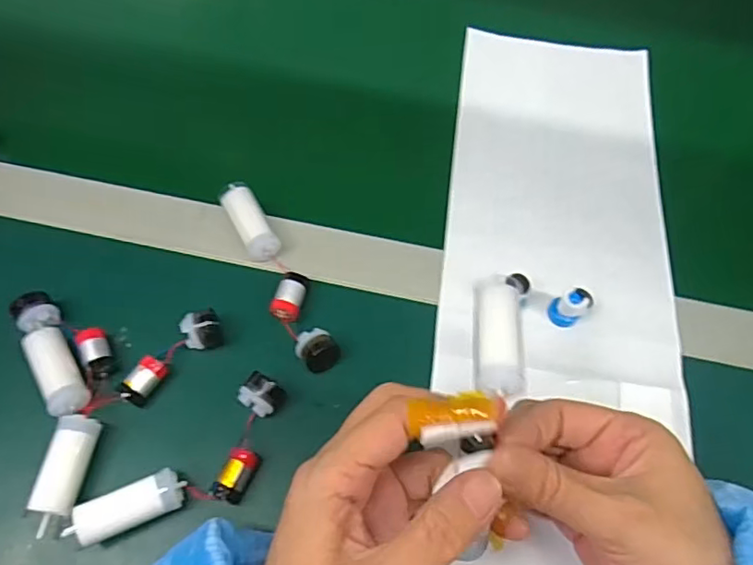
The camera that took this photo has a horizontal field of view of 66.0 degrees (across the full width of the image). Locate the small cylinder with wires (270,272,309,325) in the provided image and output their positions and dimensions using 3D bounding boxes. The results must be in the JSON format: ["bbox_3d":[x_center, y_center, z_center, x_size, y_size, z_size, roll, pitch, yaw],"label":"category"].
[{"bbox_3d":[-0.053,0.011,0.356,0.017,0.016,0.032,14,61,4],"label":"small cylinder with wires"}]

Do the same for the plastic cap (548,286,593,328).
[{"bbox_3d":[0.120,0.014,0.359,0.017,0.024,0.020,-40,71,-22],"label":"plastic cap"}]

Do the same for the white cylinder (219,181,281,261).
[{"bbox_3d":[-0.083,-0.040,0.378,0.020,0.019,0.058,-26,66,-17],"label":"white cylinder"}]

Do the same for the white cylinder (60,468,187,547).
[{"bbox_3d":[-0.124,0.114,0.292,0.053,0.023,0.020,-21,65,-14],"label":"white cylinder"}]

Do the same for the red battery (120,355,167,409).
[{"bbox_3d":[-0.130,0.056,0.325,0.015,0.016,0.026,29,63,12],"label":"red battery"}]

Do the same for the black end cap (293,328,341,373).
[{"bbox_3d":[-0.034,0.041,0.340,0.024,0.019,0.021,36,65,15],"label":"black end cap"}]

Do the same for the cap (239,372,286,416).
[{"bbox_3d":[-0.064,0.063,0.323,0.020,0.020,0.019,31,64,13],"label":"cap"}]

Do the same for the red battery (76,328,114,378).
[{"bbox_3d":[-0.159,0.040,0.332,0.013,0.012,0.031,-24,65,-16],"label":"red battery"}]

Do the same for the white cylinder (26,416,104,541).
[{"bbox_3d":[-0.161,0.098,0.299,0.018,0.019,0.057,8,61,1],"label":"white cylinder"}]

